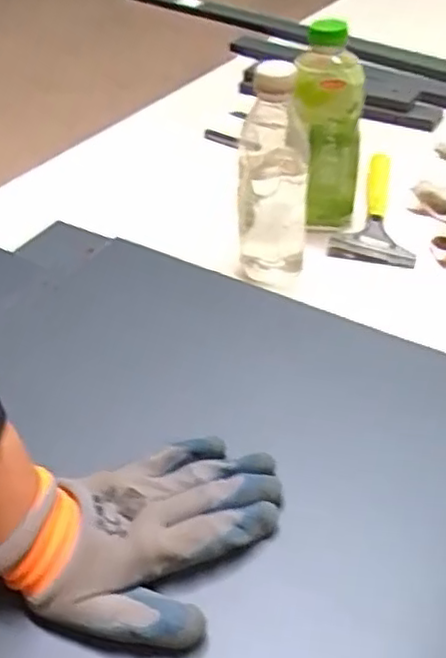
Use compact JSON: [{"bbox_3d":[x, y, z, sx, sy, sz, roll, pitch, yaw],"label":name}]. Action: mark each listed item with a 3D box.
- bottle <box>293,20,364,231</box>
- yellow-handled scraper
[{"bbox_3d":[0.117,-0.215,0.729,0.073,0.228,0.056,6,43,10],"label":"bottle"},{"bbox_3d":[0.198,-0.149,0.805,0.094,0.028,0.199,12,44,16],"label":"yellow-handled scraper"}]

